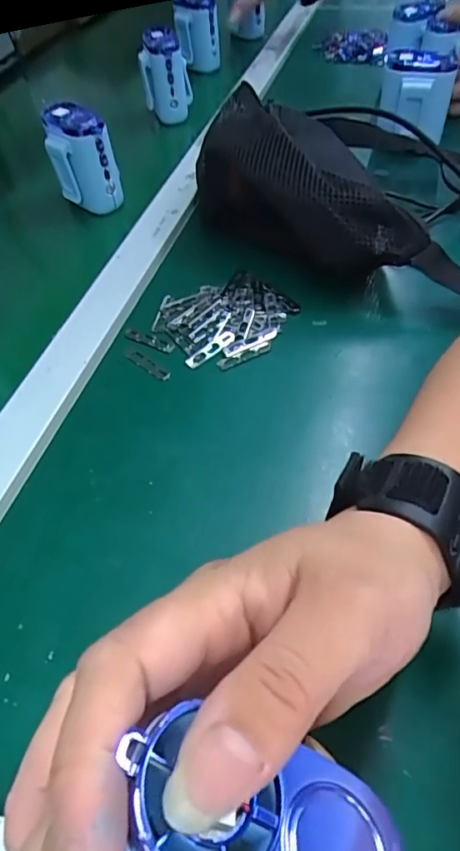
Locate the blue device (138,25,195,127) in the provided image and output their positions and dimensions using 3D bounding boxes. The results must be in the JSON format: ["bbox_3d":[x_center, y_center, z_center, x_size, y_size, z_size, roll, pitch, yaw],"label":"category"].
[{"bbox_3d":[-0.079,-0.431,0.620,0.057,0.084,0.064,-9,52,-3],"label":"blue device"}]

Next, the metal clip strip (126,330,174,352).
[{"bbox_3d":[-0.061,-0.066,0.387,0.042,0.004,0.009,22,57,19],"label":"metal clip strip"}]

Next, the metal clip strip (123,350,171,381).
[{"bbox_3d":[-0.061,-0.046,0.371,0.044,0.004,0.009,34,61,26],"label":"metal clip strip"}]

